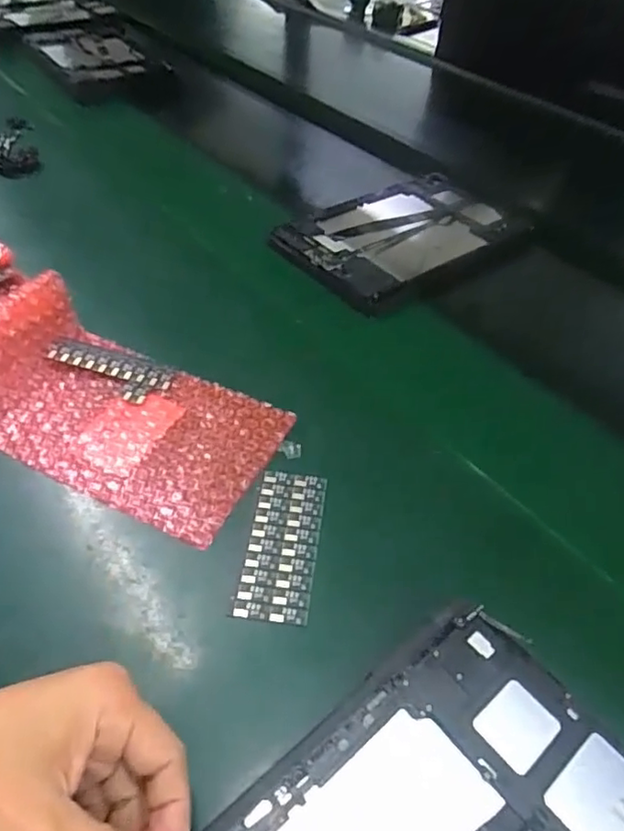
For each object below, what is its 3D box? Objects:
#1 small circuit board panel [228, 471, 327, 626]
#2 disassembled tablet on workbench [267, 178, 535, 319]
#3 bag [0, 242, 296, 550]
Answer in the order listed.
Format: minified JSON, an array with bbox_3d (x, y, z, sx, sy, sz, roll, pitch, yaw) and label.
[{"bbox_3d":[-0.017,0.075,0.350,0.040,0.004,0.094,8,49,3],"label":"small circuit board panel"},{"bbox_3d":[0.094,-0.179,0.600,0.237,0.028,0.150,-28,54,-28],"label":"disassembled tablet on workbench"},{"bbox_3d":[-0.204,-0.047,0.431,0.392,0.048,0.137,28,50,21],"label":"bag"}]

